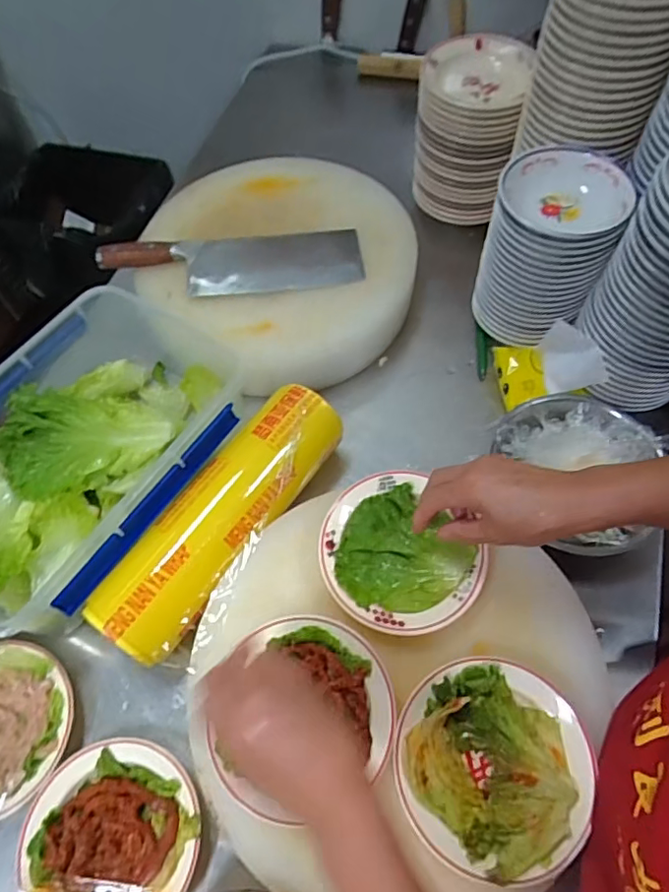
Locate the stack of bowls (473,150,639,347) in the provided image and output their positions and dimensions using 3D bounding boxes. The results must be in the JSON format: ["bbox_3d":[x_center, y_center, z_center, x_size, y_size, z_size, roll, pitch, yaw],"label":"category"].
[{"bbox_3d":[0.261,-0.237,0.714,0.138,0.206,0.140,16,63,12],"label":"stack of bowls"}]

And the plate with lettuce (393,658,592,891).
[{"bbox_3d":[0.127,0.256,0.455,0.148,0.026,0.150,-1,61,2],"label":"plate with lettuce"}]

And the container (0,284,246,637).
[{"bbox_3d":[-0.293,0.007,0.655,0.270,0.133,0.394,25,65,16],"label":"container"}]

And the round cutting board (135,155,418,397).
[{"bbox_3d":[-0.079,-0.276,0.859,0.407,0.098,0.396,-1,61,2],"label":"round cutting board"}]

